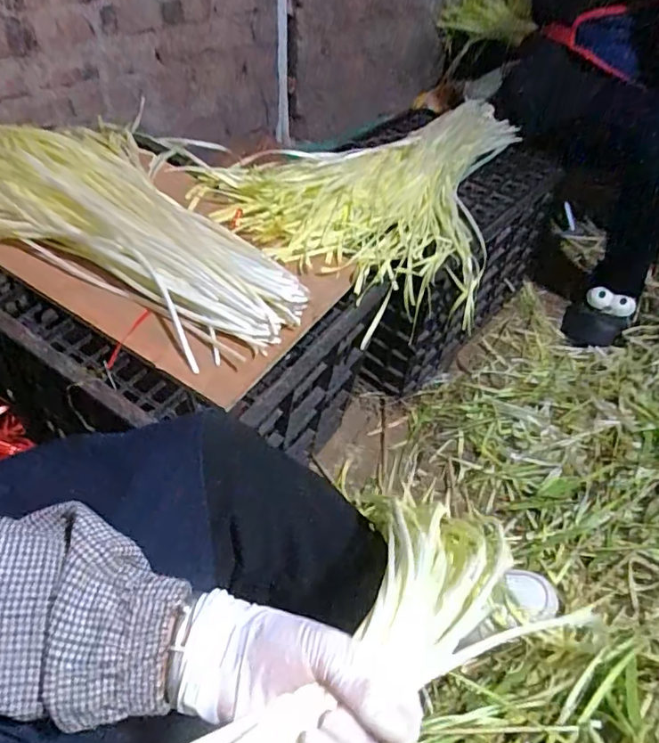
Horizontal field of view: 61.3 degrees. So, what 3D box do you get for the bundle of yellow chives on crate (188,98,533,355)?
[{"bbox_3d":[0.107,-0.318,0.896,0.388,0.095,0.639,24,51,16],"label":"bundle of yellow chives on crate"}]

